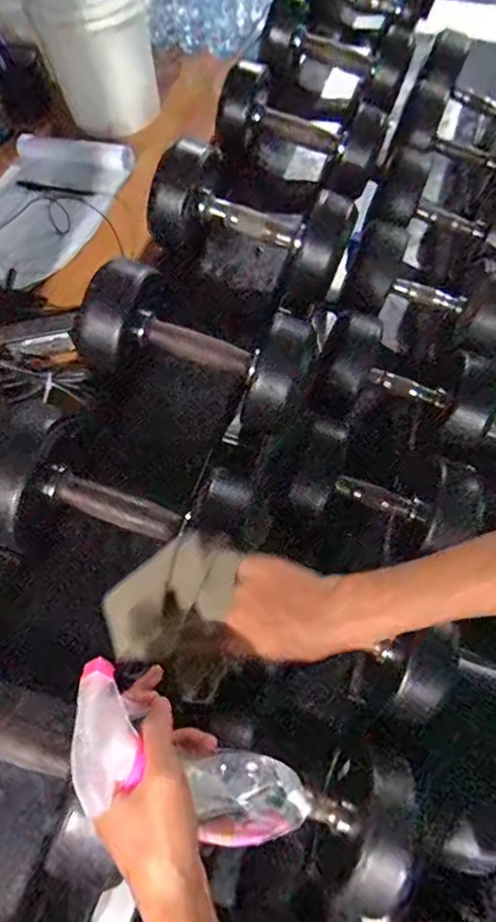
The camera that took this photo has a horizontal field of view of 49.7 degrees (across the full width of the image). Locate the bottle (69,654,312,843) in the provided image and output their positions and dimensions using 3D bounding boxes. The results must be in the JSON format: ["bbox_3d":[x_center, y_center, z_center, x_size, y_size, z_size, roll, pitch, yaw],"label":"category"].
[{"bbox_3d":[-0.040,0.211,0.362,0.057,0.185,0.065,-1,51,54],"label":"bottle"}]

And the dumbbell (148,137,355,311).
[{"bbox_3d":[0.000,-0.301,0.680,0.247,0.102,0.102,24,66,-2],"label":"dumbbell"}]

